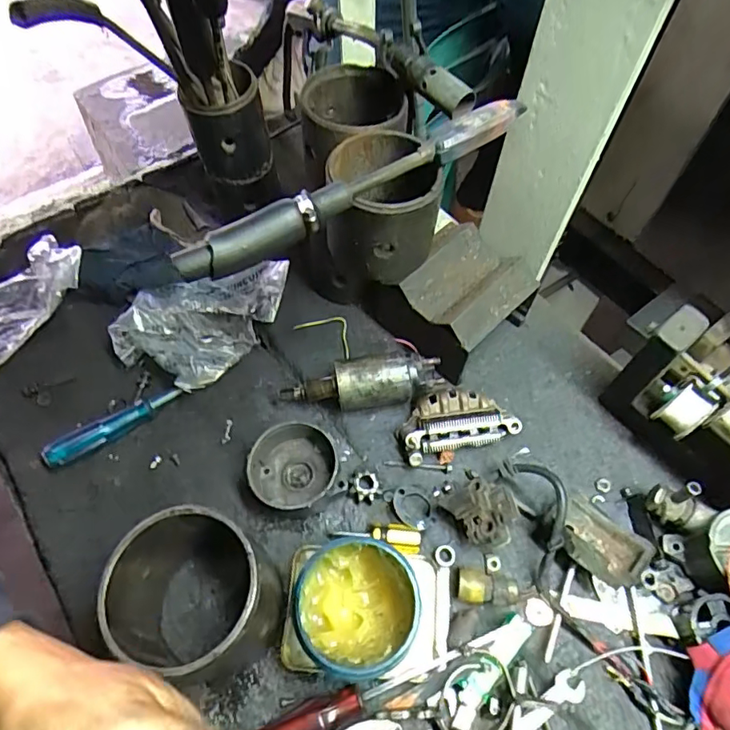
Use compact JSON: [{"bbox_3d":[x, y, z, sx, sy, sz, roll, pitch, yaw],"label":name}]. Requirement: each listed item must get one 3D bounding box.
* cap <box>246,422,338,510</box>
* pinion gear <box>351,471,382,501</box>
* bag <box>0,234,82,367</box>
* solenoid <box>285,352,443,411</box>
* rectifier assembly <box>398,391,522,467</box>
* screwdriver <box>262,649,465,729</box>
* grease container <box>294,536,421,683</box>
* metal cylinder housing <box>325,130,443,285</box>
[{"bbox_3d":[-0.067,0.094,0.498,0.079,0.037,0.072,0,59,-1],"label":"cap"},{"bbox_3d":[0.001,0.113,0.499,0.022,0.016,0.025,-30,64,-18],"label":"pinion gear"},{"bbox_3d":[-0.387,-0.074,0.590,0.163,0.063,0.105,-37,67,-21],"label":"bag"},{"bbox_3d":[-0.003,0.022,0.533,0.159,0.054,0.044,-5,59,-4],"label":"solenoid"},{"bbox_3d":[0.086,0.055,0.525,0.109,0.038,0.063,-14,60,-9],"label":"rectifier assembly"},{"bbox_3d":[-0.005,0.258,0.413,0.169,0.027,0.025,-18,61,-11],"label":"screwdriver"},{"bbox_3d":[-0.007,0.184,0.405,0.090,0.086,0.089,0,59,-1],"label":"grease container"},{"bbox_3d":[0.011,-0.127,0.429,0.088,0.082,0.090,-5,59,-4],"label":"metal cylinder housing"}]

